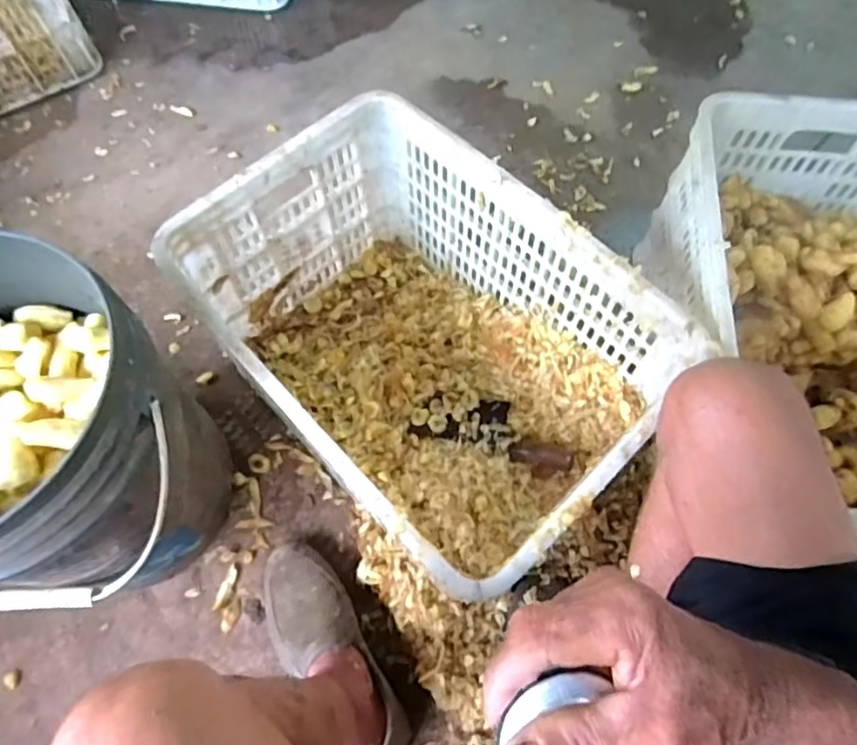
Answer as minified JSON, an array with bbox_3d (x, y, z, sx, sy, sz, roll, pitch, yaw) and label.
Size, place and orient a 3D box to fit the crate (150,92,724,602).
[{"bbox_3d":[-0.002,-0.025,0.733,0.355,0.301,0.512,-42,68,-14],"label":"crate"}]

